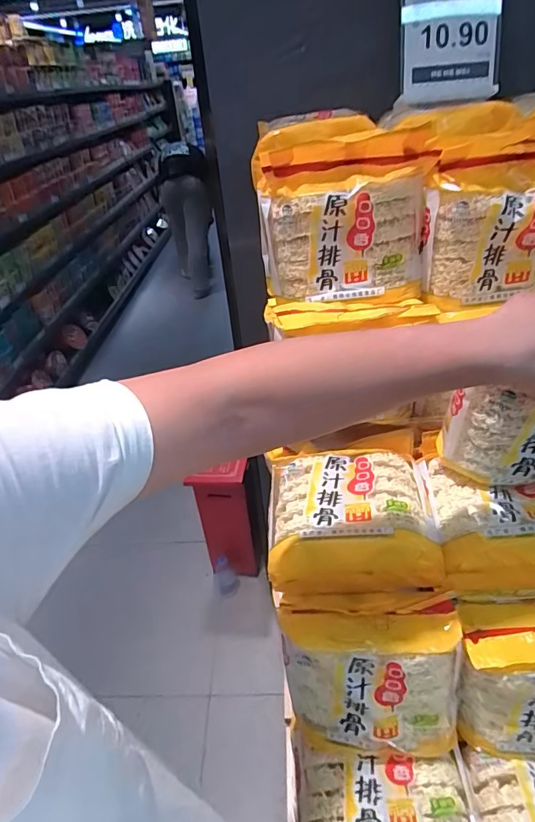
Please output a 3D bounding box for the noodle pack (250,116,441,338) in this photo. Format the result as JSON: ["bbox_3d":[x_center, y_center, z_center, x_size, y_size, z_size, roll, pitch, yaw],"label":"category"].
[{"bbox_3d":[0.093,-0.227,0.574,0.208,0.226,0.085,0,37,8],"label":"noodle pack"}]

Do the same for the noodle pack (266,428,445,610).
[{"bbox_3d":[0.105,0.138,0.588,0.197,0.106,0.190,-3,37,4],"label":"noodle pack"}]

